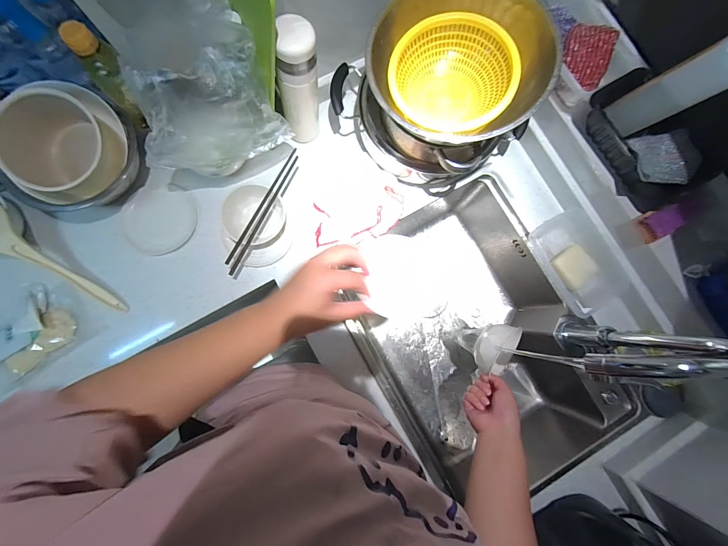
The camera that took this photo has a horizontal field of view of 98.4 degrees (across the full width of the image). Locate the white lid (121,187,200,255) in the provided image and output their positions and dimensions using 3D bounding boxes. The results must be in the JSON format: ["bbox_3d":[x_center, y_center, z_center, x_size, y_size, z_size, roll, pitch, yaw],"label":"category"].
[{"bbox_3d":[-0.389,-0.099,0.601,0.124,0.011,0.125,0,83,-3],"label":"white lid"}]

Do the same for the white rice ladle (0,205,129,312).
[{"bbox_3d":[-0.553,-0.019,0.544,0.285,0.034,0.080,34,82,-12],"label":"white rice ladle"}]

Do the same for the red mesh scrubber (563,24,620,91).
[{"bbox_3d":[0.392,-0.380,0.555,0.073,0.015,0.092,20,125,24],"label":"red mesh scrubber"}]

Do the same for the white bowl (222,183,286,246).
[{"bbox_3d":[-0.206,-0.109,0.588,0.101,0.052,0.110,0,83,-3],"label":"white bowl"}]

